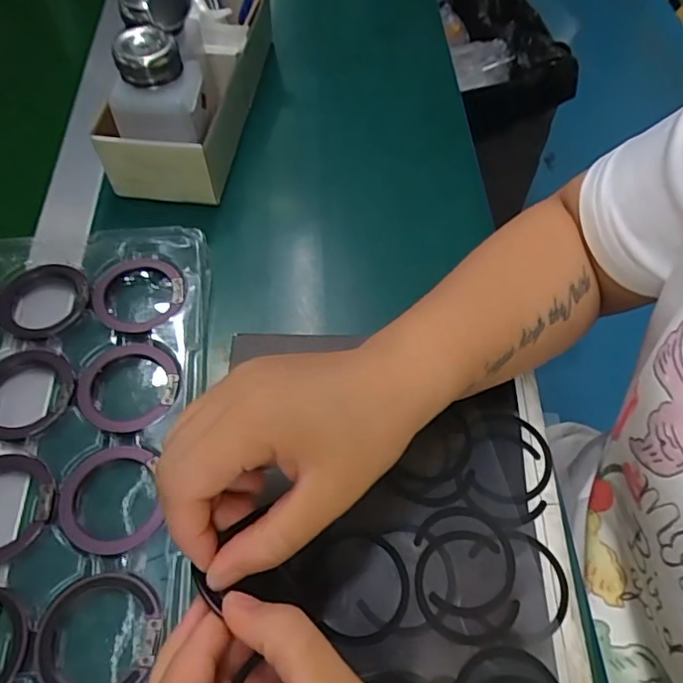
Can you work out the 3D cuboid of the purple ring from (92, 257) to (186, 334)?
[{"bbox_3d":[-0.134,-0.033,0.365,0.055,0.004,0.058,1,59,-2],"label":"purple ring"}]

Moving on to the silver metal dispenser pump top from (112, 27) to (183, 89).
[{"bbox_3d":[-0.123,-0.180,0.352,0.039,0.022,0.033,-7,60,-7],"label":"silver metal dispenser pump top"}]

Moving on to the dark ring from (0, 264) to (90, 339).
[{"bbox_3d":[-0.195,-0.026,0.364,0.058,0.011,0.054,1,59,-2],"label":"dark ring"}]

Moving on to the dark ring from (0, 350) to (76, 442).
[{"bbox_3d":[-0.191,0.031,0.332,0.060,0.008,0.055,1,59,-2],"label":"dark ring"}]

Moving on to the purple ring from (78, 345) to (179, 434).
[{"bbox_3d":[-0.128,0.027,0.335,0.058,0.004,0.057,1,59,-2],"label":"purple ring"}]

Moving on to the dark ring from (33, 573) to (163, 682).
[{"bbox_3d":[-0.116,0.141,0.265,0.058,0.004,0.056,1,59,-2],"label":"dark ring"}]

